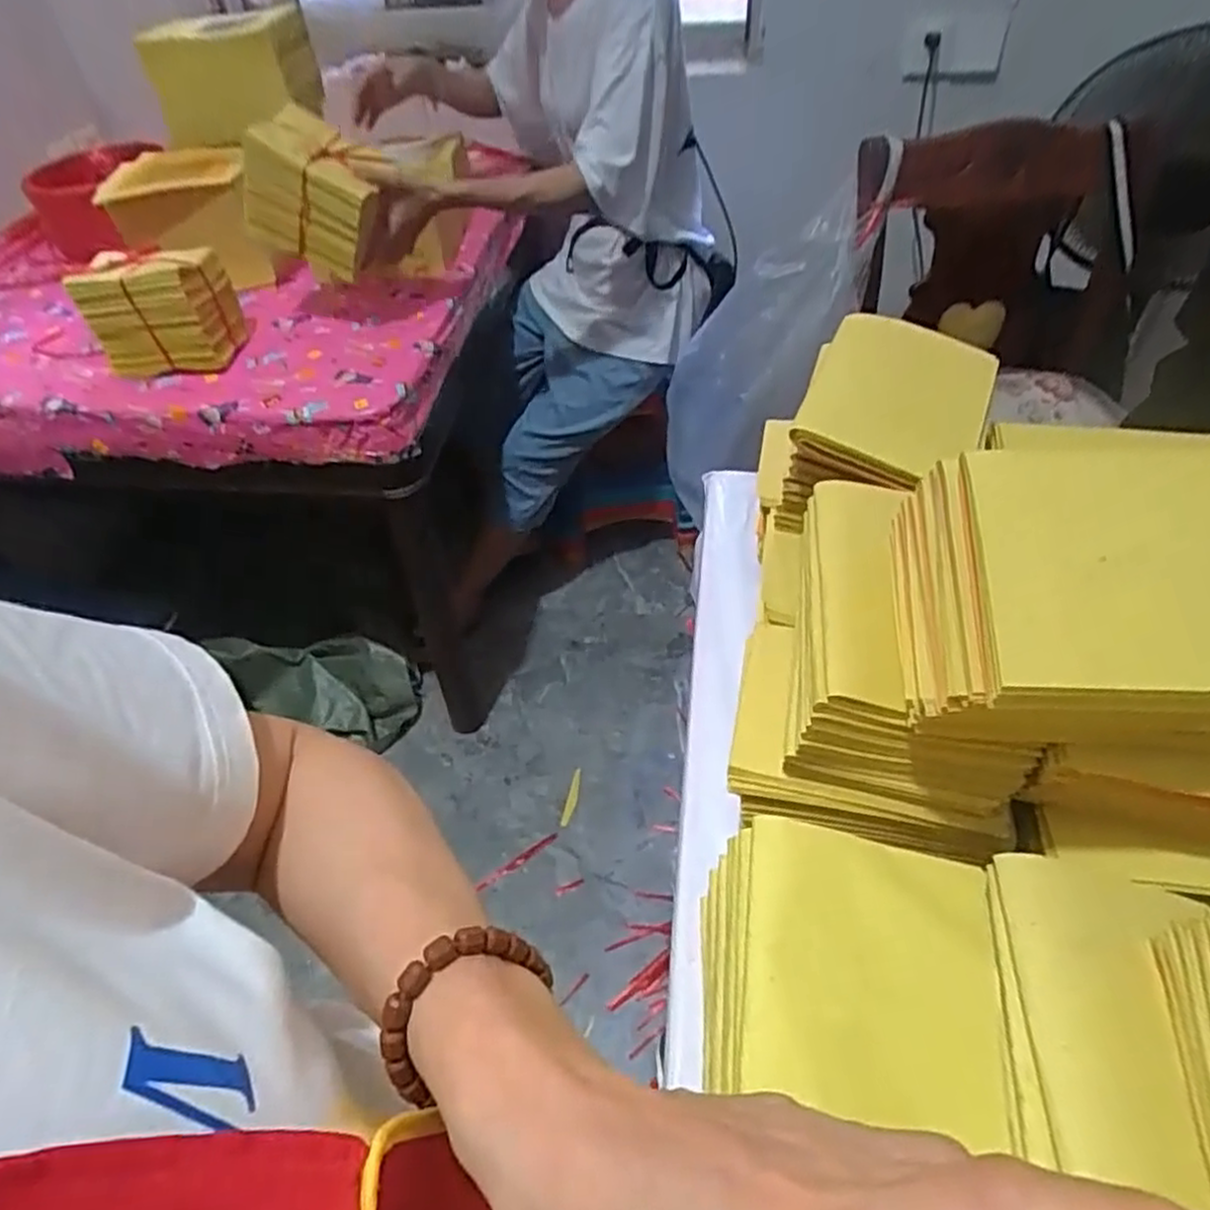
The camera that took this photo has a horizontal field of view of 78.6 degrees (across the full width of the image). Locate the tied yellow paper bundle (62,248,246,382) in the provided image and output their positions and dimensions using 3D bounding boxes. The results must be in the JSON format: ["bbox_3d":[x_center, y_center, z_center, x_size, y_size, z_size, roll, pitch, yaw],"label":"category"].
[{"bbox_3d":[-0.632,-0.417,1.057,0.188,0.152,0.106,2,48,7],"label":"tied yellow paper bundle"}]

